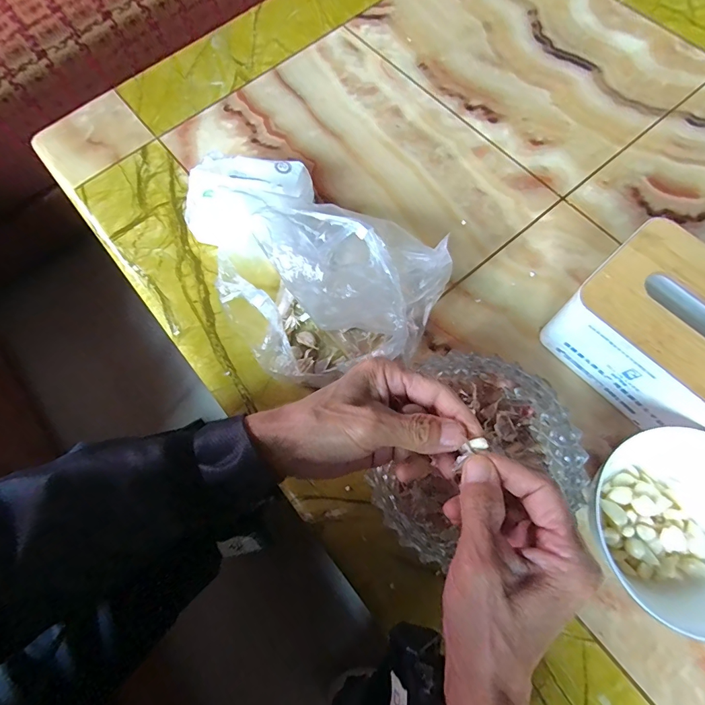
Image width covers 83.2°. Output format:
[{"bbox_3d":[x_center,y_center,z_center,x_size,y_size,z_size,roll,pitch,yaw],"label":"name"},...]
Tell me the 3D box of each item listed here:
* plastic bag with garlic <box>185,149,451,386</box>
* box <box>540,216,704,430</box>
[{"bbox_3d":[-0.063,-0.094,0.378,0.275,0.141,0.167,40,77,14],"label":"plastic bag with garlic"},{"bbox_3d":[0.276,-0.015,0.358,0.119,0.097,0.153,-41,74,-11],"label":"box"}]

